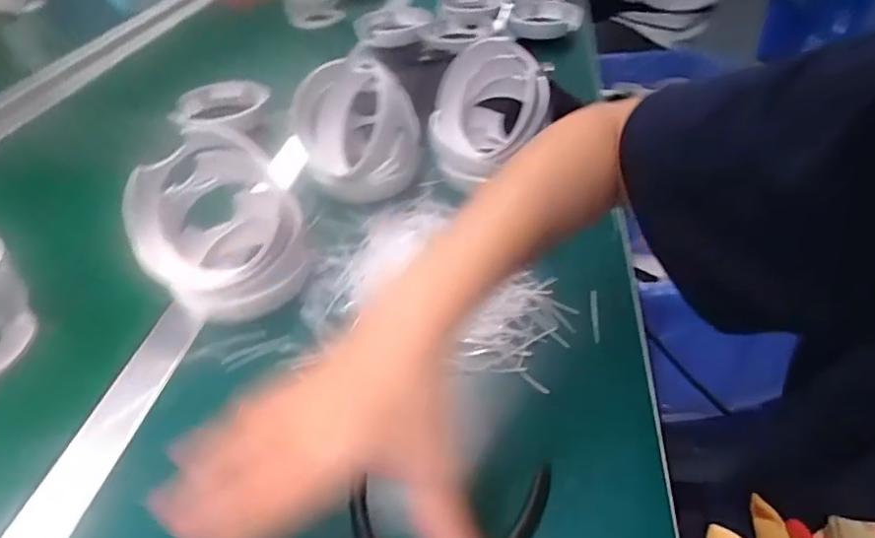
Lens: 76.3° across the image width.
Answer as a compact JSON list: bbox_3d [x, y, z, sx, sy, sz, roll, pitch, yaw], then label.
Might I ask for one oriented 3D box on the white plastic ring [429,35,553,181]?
[{"bbox_3d":[0.050,-0.162,0.580,0.109,0.124,0.125,-2,41,3],"label":"white plastic ring"}]

